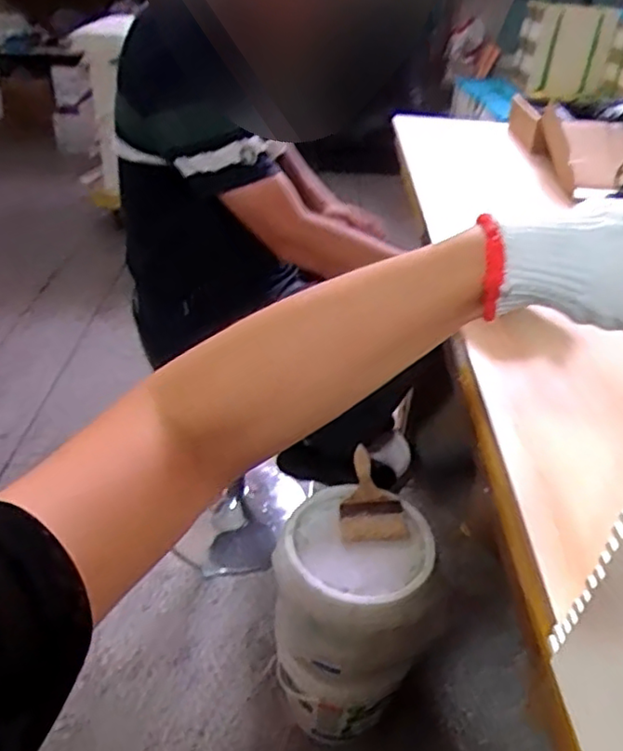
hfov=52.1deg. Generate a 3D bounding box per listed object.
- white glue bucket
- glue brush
[{"bbox_3d":[0.063,0.466,1.181,0.243,0.478,0.237,12,37,11],"label":"white glue bucket"},{"bbox_3d":[0.099,0.207,1.130,0.111,0.032,0.204,-1,37,-6],"label":"glue brush"}]

